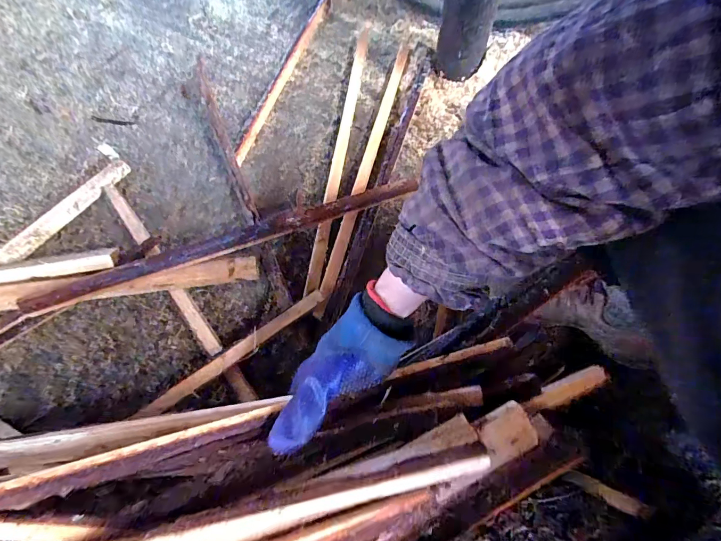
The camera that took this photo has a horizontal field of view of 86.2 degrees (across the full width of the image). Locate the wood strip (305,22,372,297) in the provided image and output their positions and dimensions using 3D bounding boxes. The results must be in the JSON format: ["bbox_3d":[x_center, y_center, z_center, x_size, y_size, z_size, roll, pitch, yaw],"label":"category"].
[{"bbox_3d":[-0.026,-0.226,0.614,0.022,0.017,0.548,6,64,5],"label":"wood strip"}]

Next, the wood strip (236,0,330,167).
[{"bbox_3d":[-0.116,-0.380,0.686,0.018,0.017,0.461,13,65,8],"label":"wood strip"}]

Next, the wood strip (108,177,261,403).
[{"bbox_3d":[-0.250,0.013,0.507,0.018,0.017,0.385,-37,68,-15],"label":"wood strip"}]

